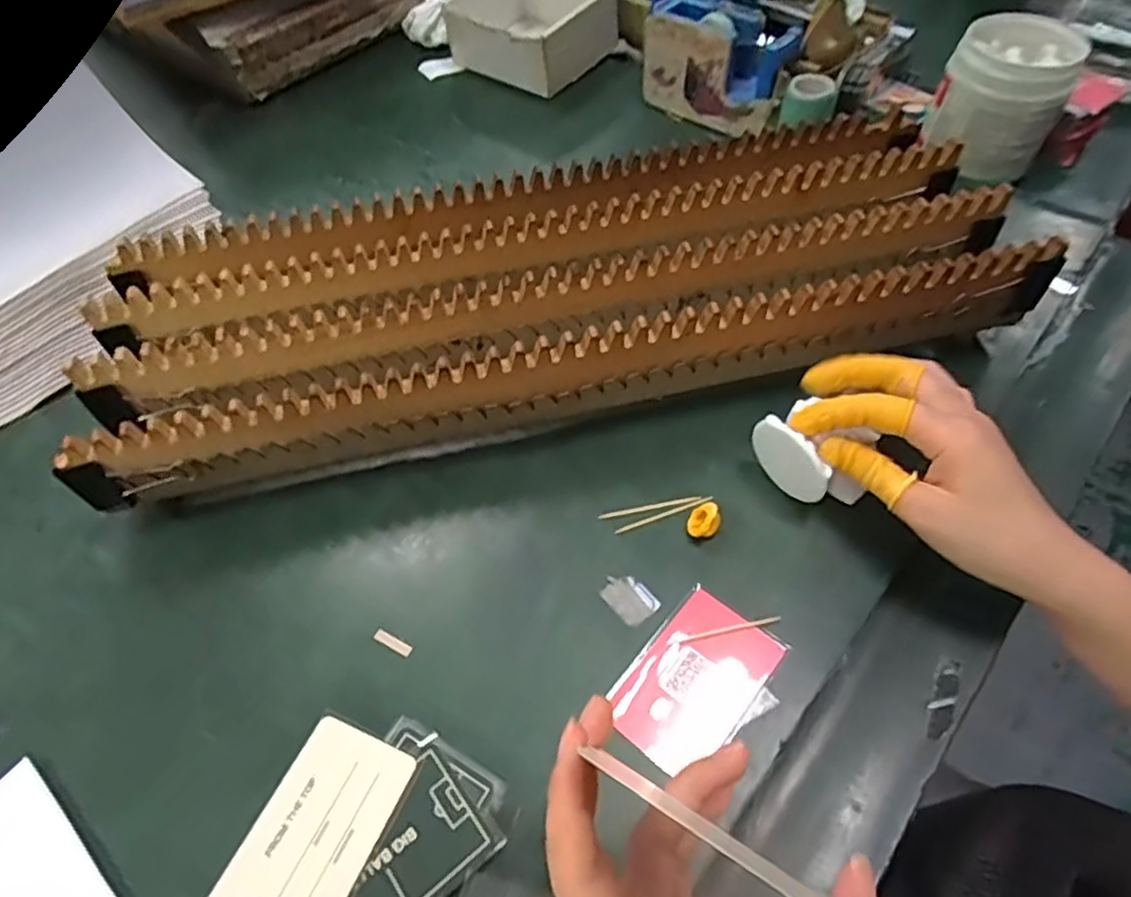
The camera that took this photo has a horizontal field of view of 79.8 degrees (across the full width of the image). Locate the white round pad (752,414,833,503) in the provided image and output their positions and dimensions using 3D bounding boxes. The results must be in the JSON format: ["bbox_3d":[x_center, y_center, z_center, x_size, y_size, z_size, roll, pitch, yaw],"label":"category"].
[{"bbox_3d":[0.127,0.008,0.385,0.006,0.050,0.050,-35,61,-20],"label":"white round pad"}]

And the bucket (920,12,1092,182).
[{"bbox_3d":[0.374,-0.305,0.581,0.097,0.087,0.090,25,60,18],"label":"bucket"}]

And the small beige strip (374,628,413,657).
[{"bbox_3d":[-0.092,0.102,0.358,0.023,0.004,0.006,23,59,17],"label":"small beige strip"}]

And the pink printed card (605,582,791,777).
[{"bbox_3d":[0.065,0.117,0.343,0.057,0.007,0.087,34,65,23],"label":"pink printed card"}]

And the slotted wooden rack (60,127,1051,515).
[{"bbox_3d":[-0.004,-0.103,0.449,0.571,0.076,0.192,-12,56,-6],"label":"slotted wooden rack"}]

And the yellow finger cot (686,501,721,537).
[{"bbox_3d":[0.079,0.040,0.385,0.017,0.015,0.022,14,57,12],"label":"yellow finger cot"}]

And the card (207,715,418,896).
[{"bbox_3d":[-0.108,0.165,0.293,0.053,0.004,0.084,18,53,18],"label":"card"}]

